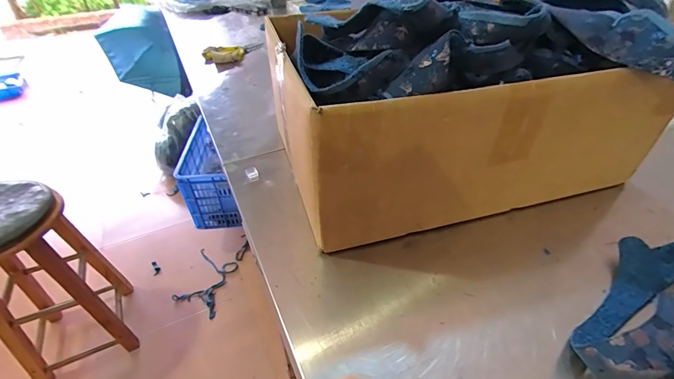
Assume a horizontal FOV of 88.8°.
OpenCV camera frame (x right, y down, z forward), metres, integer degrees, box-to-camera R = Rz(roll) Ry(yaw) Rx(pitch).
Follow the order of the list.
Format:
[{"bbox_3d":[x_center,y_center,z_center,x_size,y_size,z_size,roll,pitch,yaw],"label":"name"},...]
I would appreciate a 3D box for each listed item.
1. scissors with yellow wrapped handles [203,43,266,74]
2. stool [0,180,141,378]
[{"bbox_3d":[-0.291,-0.402,1.008,0.078,0.045,0.188,21,44,24],"label":"scissors with yellow wrapped handles"},{"bbox_3d":[-0.842,0.278,1.007,0.292,0.584,0.295,-28,46,-29],"label":"stool"}]

